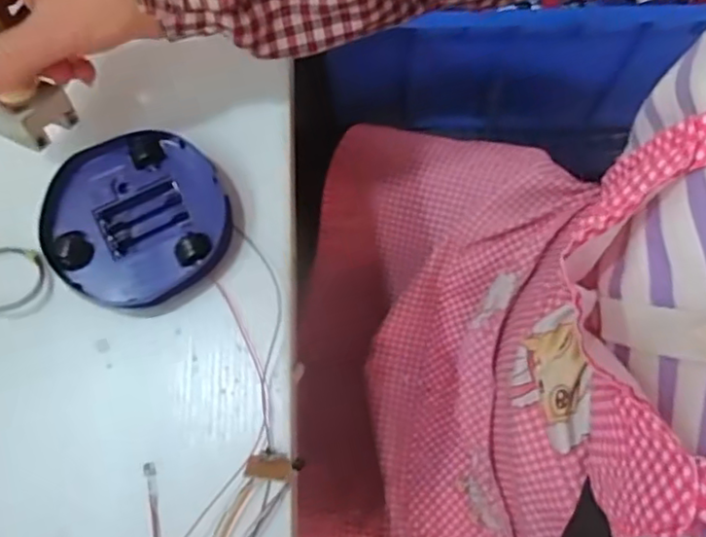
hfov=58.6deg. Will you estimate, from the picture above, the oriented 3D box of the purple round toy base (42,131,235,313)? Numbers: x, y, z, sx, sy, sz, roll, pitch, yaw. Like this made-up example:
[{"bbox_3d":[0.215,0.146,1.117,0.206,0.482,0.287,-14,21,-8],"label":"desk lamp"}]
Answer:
[{"bbox_3d":[-0.133,-0.029,0.393,0.107,0.029,0.103,0,76,2],"label":"purple round toy base"}]

